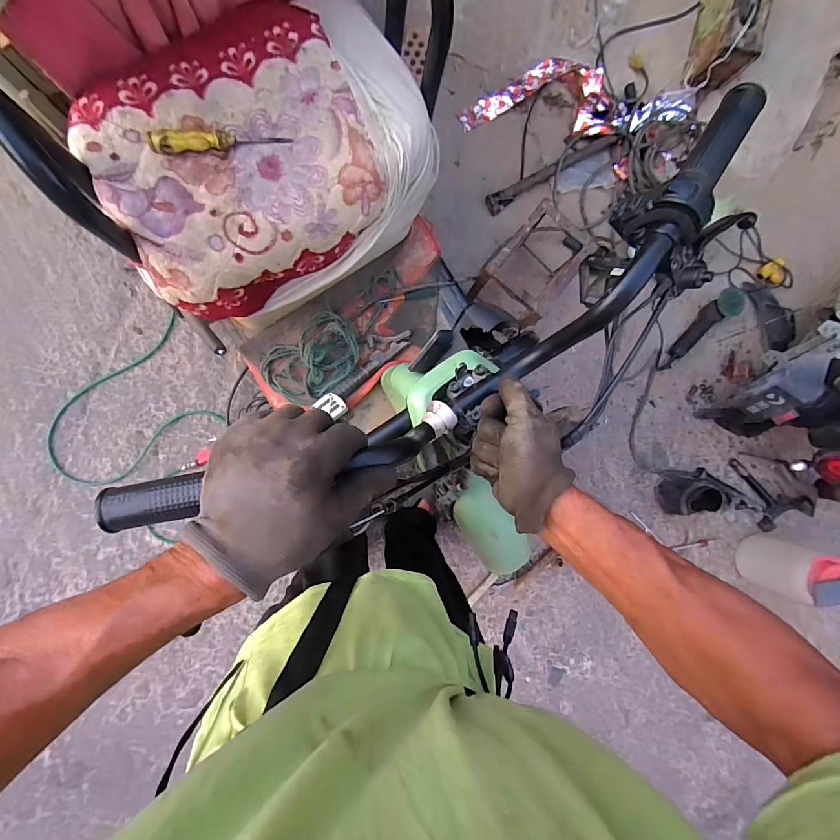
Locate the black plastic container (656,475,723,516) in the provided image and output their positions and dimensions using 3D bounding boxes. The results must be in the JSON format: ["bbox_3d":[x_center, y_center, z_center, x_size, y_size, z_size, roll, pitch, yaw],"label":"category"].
[{"bbox_3d":[0.918,0.264,1.381,0.111,0.185,0.130,12,88,-5],"label":"black plastic container"}]

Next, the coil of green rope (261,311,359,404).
[{"bbox_3d":[-0.273,-0.153,1.018,0.248,0.077,0.171,-36,95,-6],"label":"coil of green rope"}]

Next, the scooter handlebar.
[{"bbox_3d":[0.056,-0.065,0.377,0.638,0.180,0.133,-32,92,1],"label":"scooter handlebar"}]

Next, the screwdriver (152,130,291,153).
[{"bbox_3d":[-0.308,-0.435,0.626,0.201,0.021,0.026,-14,91,-19],"label":"screwdriver"}]

